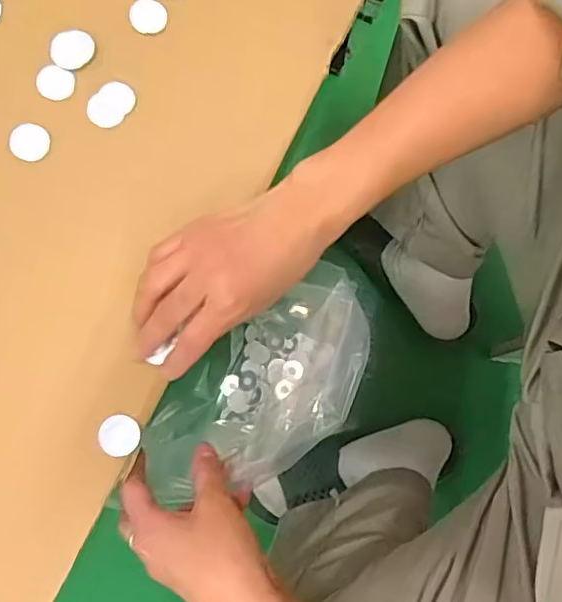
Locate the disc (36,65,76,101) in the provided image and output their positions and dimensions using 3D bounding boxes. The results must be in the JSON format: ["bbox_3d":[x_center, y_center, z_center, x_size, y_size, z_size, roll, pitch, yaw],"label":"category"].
[{"bbox_3d":[-0.167,-0.161,0.428,0.026,0.006,0.025,0,79,0],"label":"disc"}]

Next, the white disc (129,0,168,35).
[{"bbox_3d":[-0.100,-0.214,0.435,0.027,0.004,0.026,11,90,-17],"label":"white disc"}]

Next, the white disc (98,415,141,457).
[{"bbox_3d":[-0.111,0.092,0.396,0.028,0.004,0.027,2,65,-3],"label":"white disc"}]

